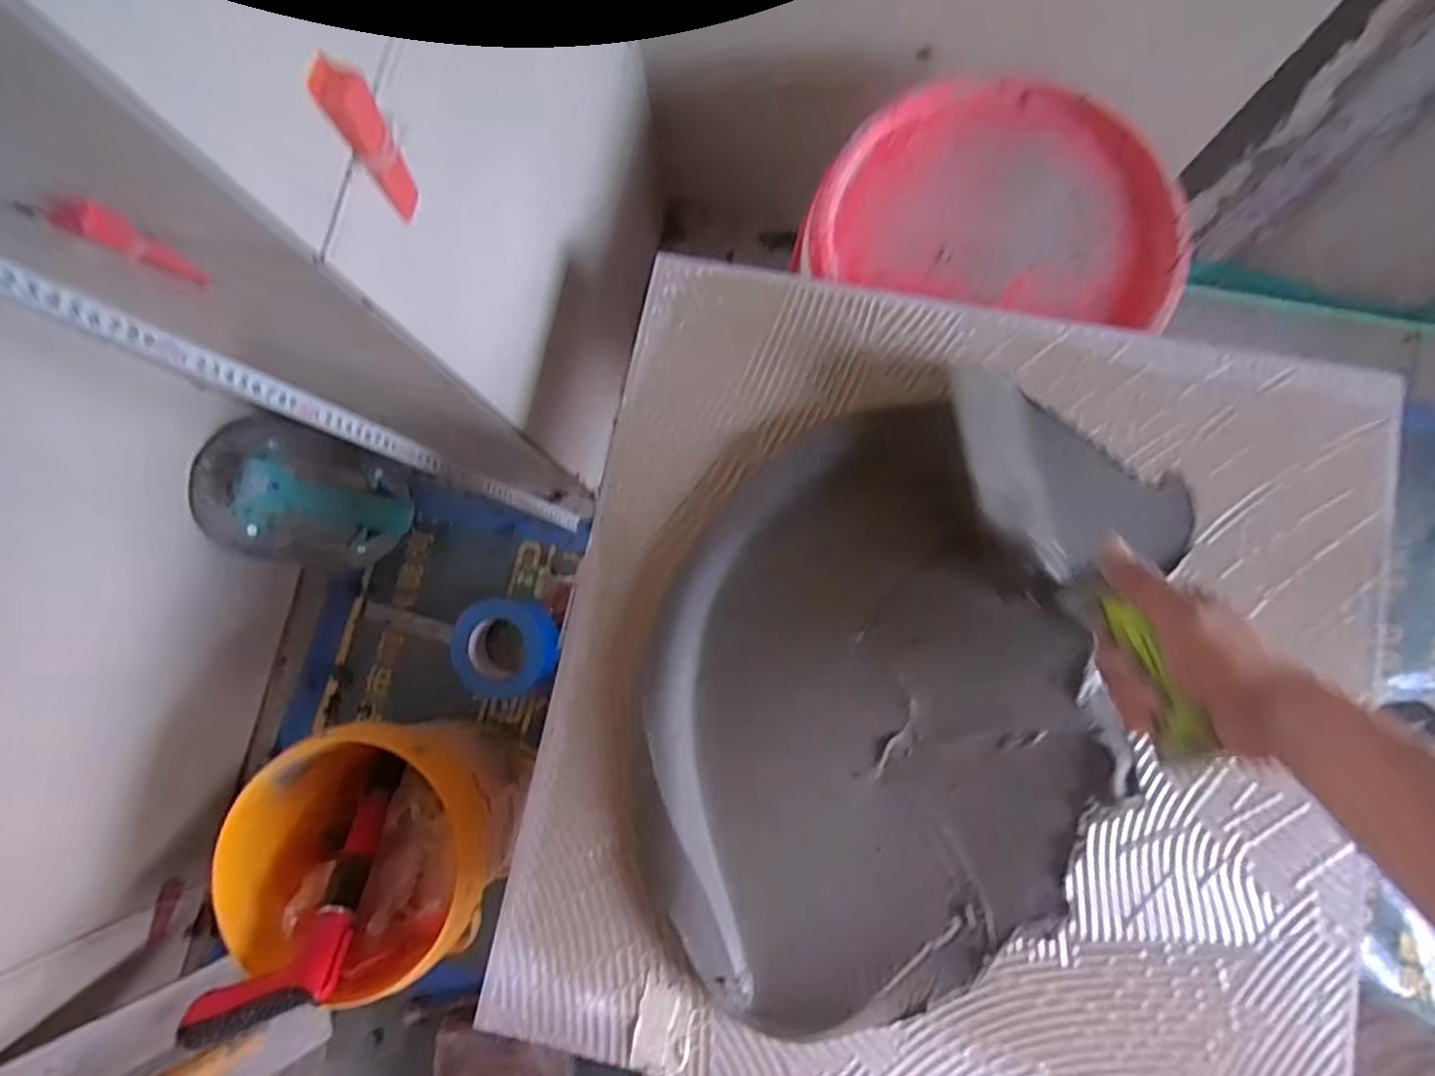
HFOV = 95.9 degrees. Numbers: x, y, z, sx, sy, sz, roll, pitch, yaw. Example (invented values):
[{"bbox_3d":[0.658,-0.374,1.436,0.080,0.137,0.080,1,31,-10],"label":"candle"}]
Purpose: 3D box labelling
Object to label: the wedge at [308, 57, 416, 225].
[{"bbox_3d":[-0.175,-0.202,0.335,0.017,0.082,0.025,-2,81,1],"label":"wedge"}]

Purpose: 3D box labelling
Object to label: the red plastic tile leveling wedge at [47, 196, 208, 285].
[{"bbox_3d":[-0.311,-0.155,0.345,0.011,0.083,0.021,26,83,5],"label":"red plastic tile leveling wedge"}]

